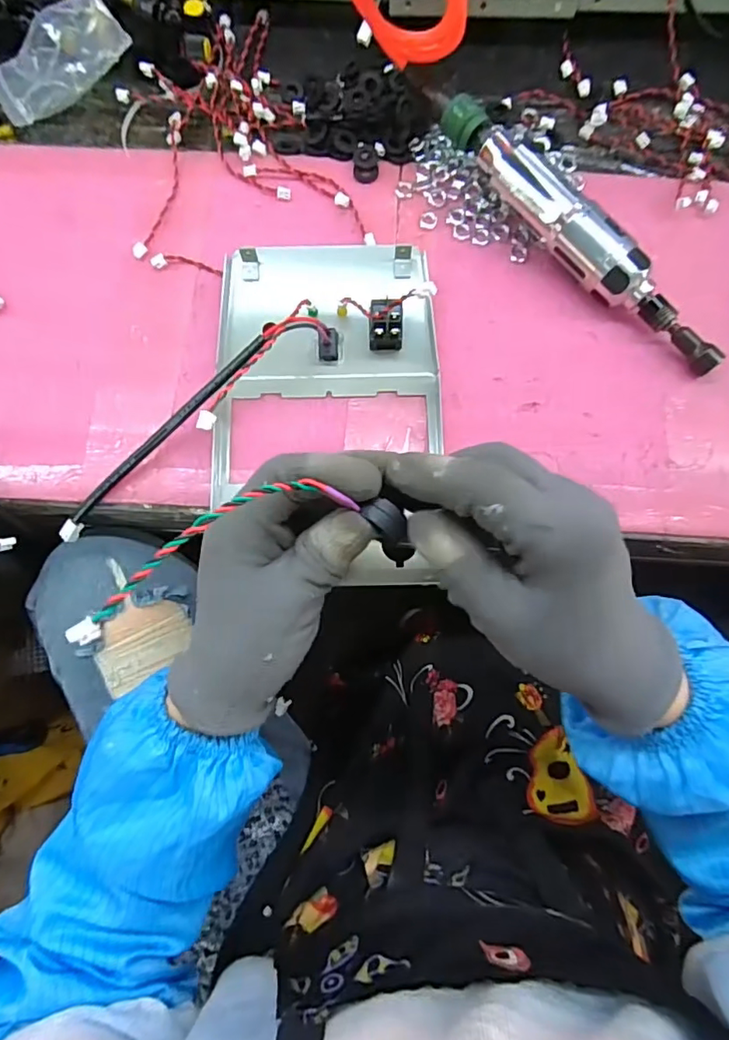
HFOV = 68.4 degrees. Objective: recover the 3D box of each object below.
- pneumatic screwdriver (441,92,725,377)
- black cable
[{"bbox_3d":[0.145,-0.193,0.368,0.031,0.051,0.249,-43,80,-10],"label":"pneumatic screwdriver"},{"bbox_3d":[-0.112,-0.060,0.350,0.220,0.048,0.019,-37,79,3],"label":"black cable"}]

